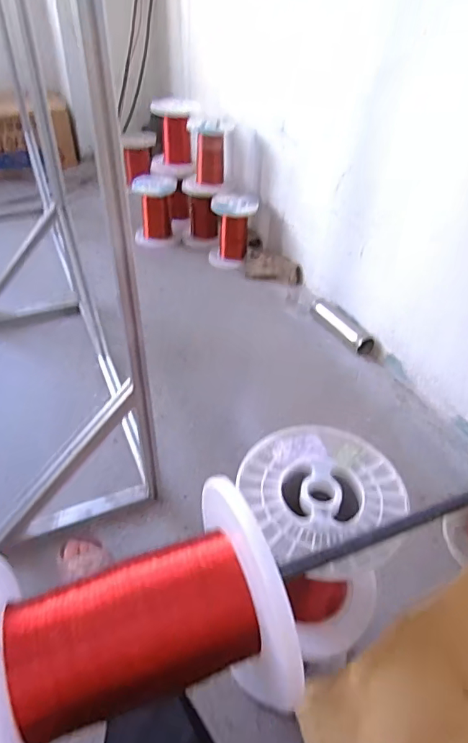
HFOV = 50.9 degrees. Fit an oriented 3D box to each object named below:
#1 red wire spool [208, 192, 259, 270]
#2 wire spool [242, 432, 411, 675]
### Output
[{"bbox_3d":[-0.002,-0.531,1.850,0.167,0.234,0.162,2,41,-1],"label":"red wire spool"},{"bbox_3d":[0.104,0.226,0.648,0.192,0.224,0.213,-15,44,-19],"label":"wire spool"}]

